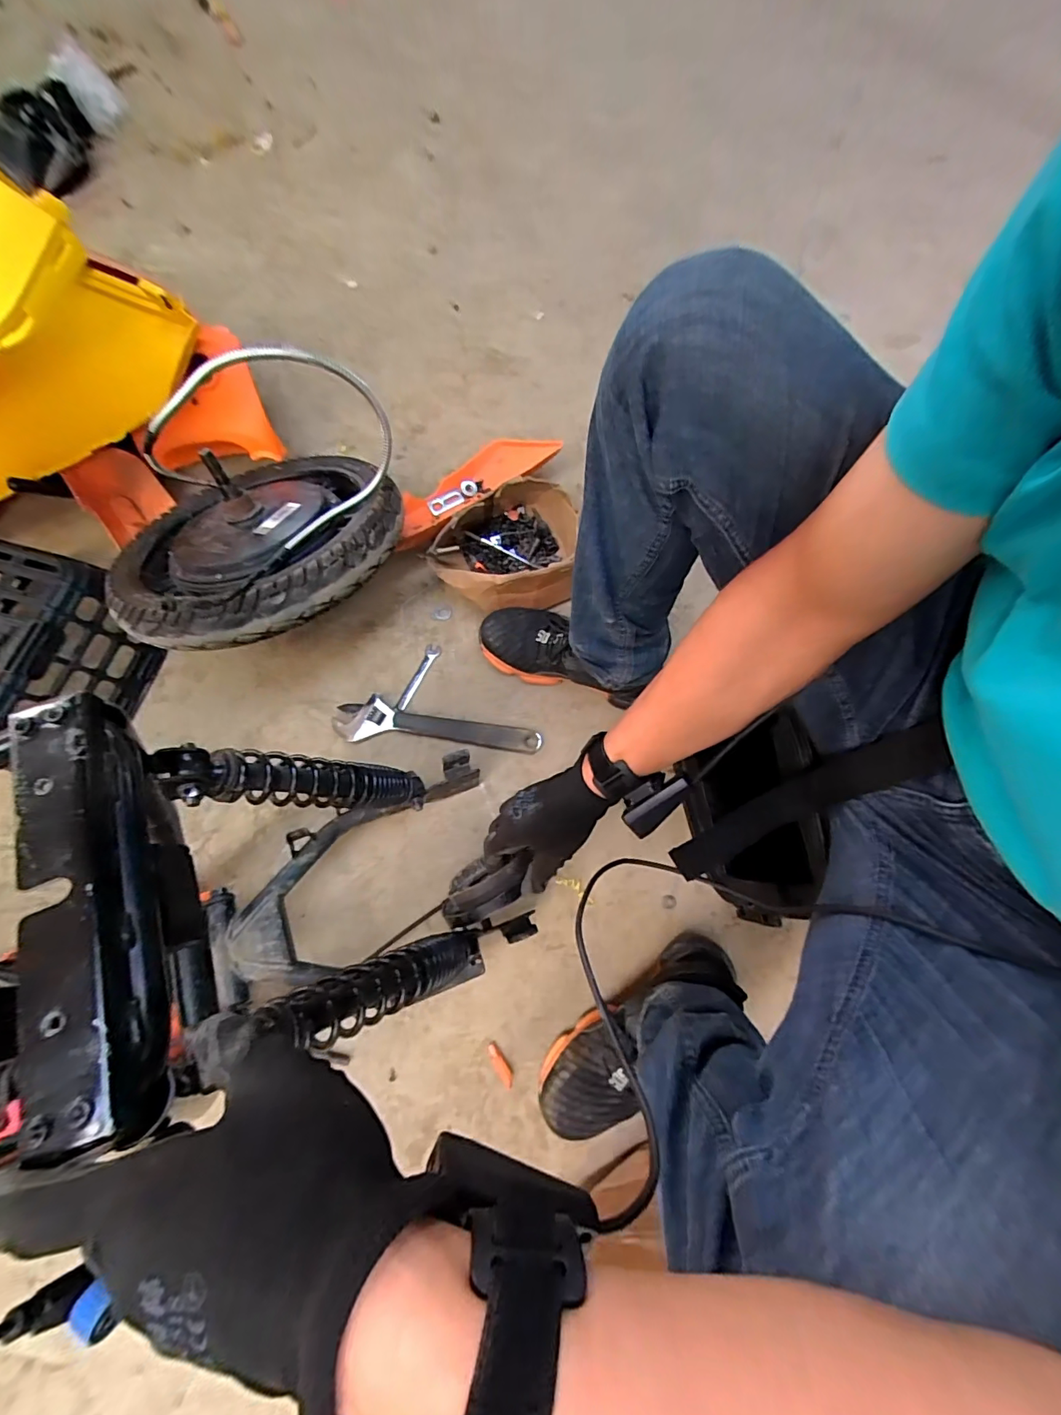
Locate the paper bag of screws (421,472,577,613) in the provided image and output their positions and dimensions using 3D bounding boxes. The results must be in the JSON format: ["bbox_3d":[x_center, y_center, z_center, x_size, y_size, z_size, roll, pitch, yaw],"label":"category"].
[{"bbox_3d":[-0.038,-0.241,0.744,0.212,0.100,0.185,-14,74,-4],"label":"paper bag of screws"}]

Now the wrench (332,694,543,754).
[{"bbox_3d":[-0.131,0.030,0.703,0.288,0.021,0.058,7,74,2],"label":"wrench"}]

